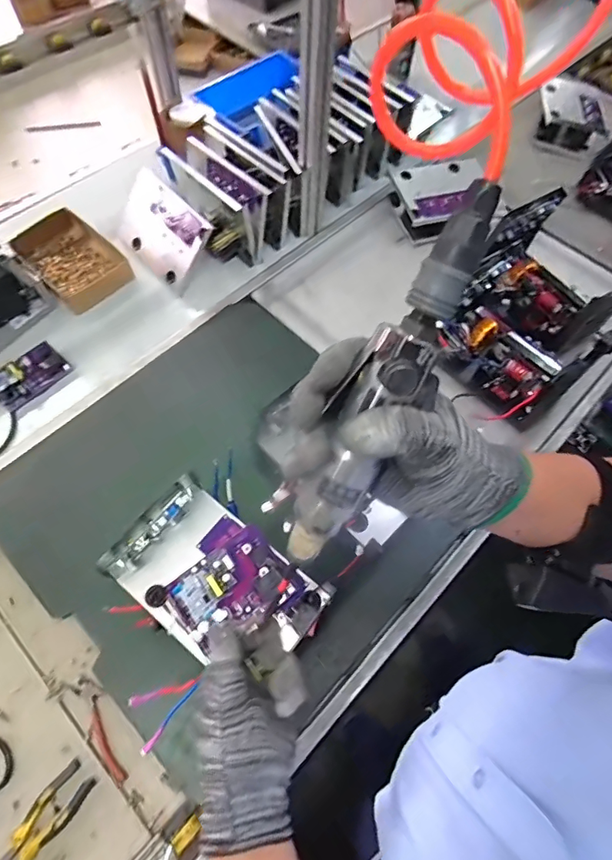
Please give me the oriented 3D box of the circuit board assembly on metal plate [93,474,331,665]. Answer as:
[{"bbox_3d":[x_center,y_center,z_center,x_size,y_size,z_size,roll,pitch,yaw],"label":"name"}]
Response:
[{"bbox_3d":[-0.106,0.176,0.555,0.233,0.060,0.150,36,69,15],"label":"circuit board assembly on metal plate"}]

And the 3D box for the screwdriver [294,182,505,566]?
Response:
[{"bbox_3d":[0.048,-0.017,0.290,0.043,0.033,0.248,29,111,12],"label":"screwdriver"}]

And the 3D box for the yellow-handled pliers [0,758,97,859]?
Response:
[{"bbox_3d":[-0.363,0.530,0.613,0.052,0.014,0.185,40,69,15],"label":"yellow-handled pliers"}]

